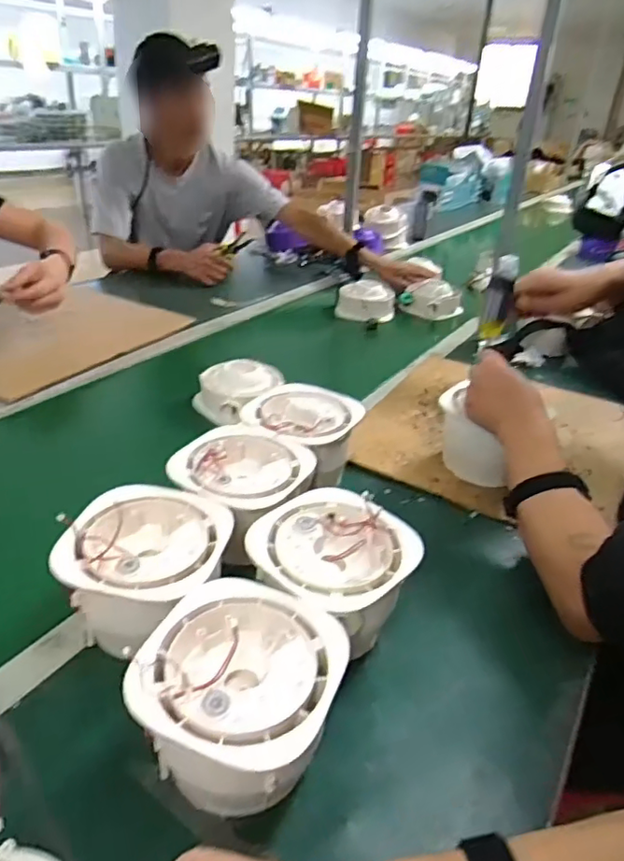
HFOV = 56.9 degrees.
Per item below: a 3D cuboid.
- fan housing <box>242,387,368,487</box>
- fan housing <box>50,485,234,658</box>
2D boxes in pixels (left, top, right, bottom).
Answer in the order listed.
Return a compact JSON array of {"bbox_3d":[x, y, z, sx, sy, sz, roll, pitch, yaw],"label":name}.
[{"bbox_3d":[-0.017,0.012,0.764,0.139,0.092,0.135,21,34,27],"label":"fan housing"},{"bbox_3d":[-0.147,0.129,0.533,0.134,0.090,0.140,3,30,-2],"label":"fan housing"}]

